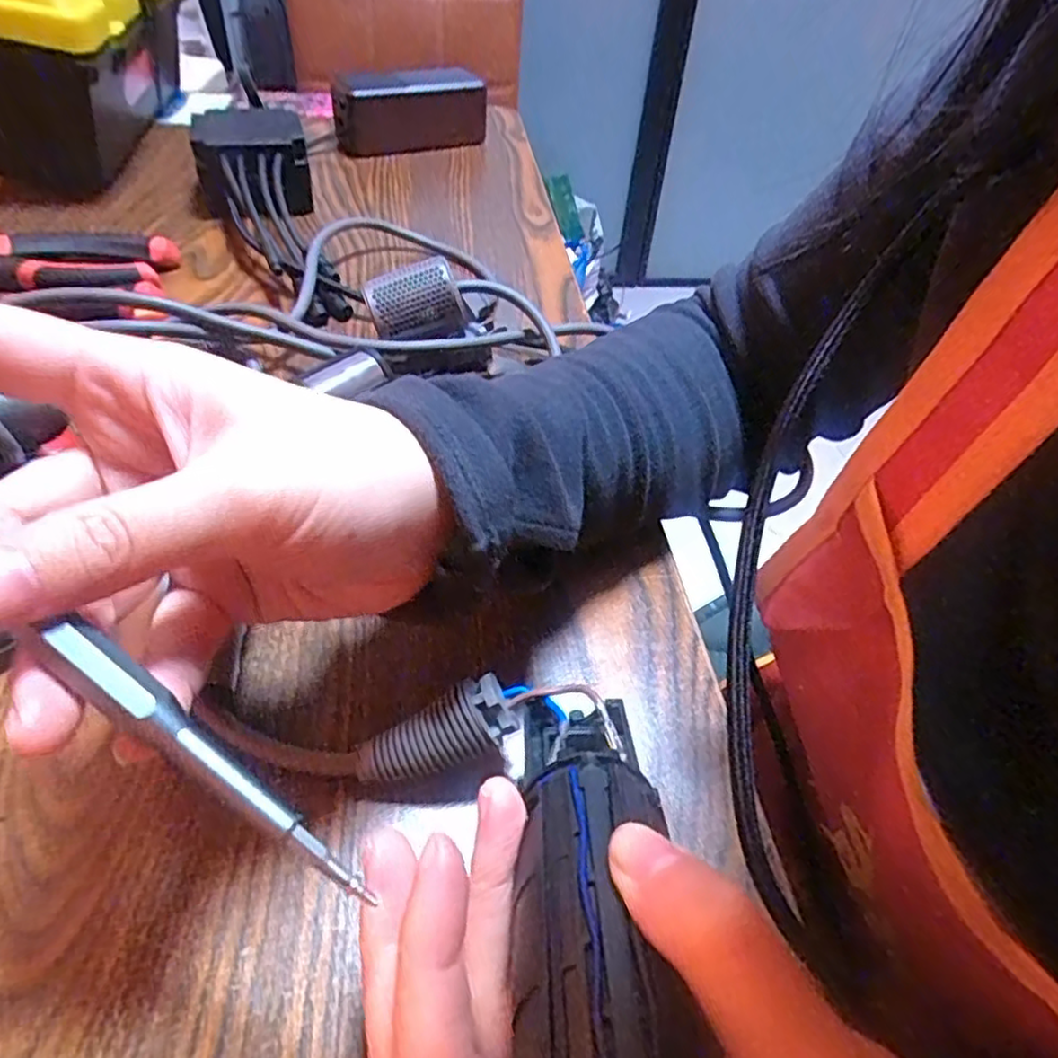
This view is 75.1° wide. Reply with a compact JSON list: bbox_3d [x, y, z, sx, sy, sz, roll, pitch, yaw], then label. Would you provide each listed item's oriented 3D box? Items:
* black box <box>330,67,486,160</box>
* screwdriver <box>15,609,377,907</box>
[{"bbox_3d":[-0.100,-0.359,0.594,0.141,0.063,0.040,-29,54,-31],"label":"black box"},{"bbox_3d":[-0.085,0.022,0.130,0.135,0.006,0.009,40,49,0],"label":"screwdriver"}]

